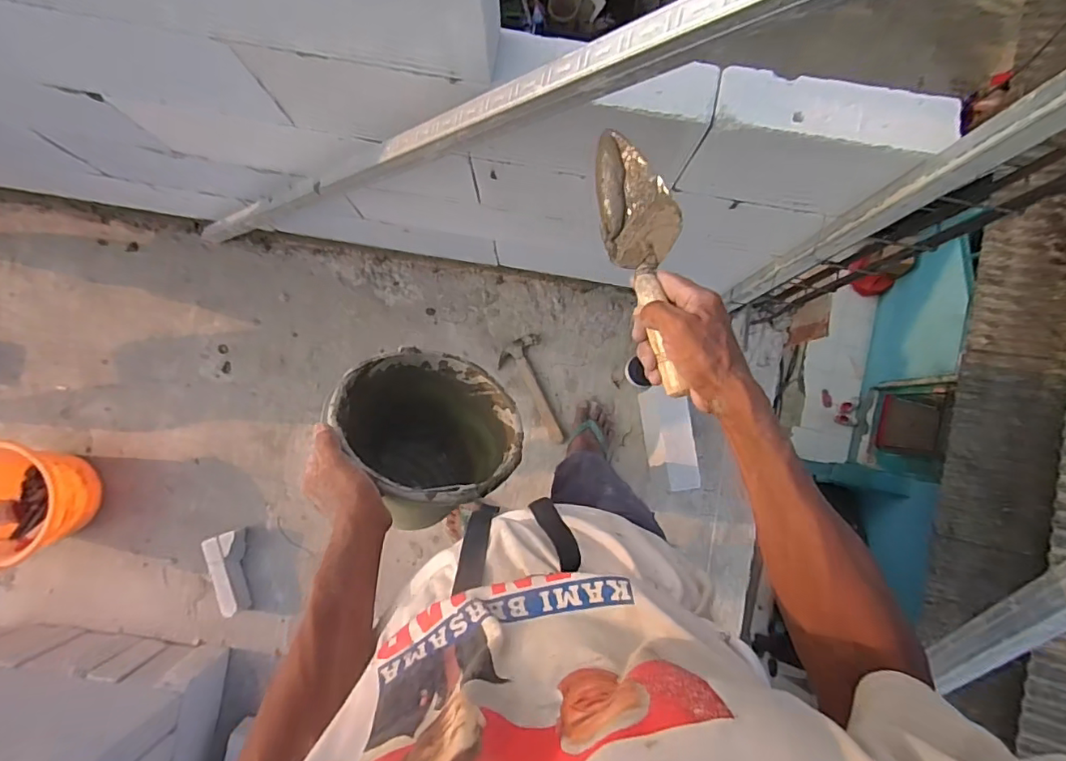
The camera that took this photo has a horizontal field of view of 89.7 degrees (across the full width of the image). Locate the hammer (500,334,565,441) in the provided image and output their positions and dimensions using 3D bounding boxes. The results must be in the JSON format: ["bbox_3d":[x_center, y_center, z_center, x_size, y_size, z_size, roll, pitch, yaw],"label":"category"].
[{"bbox_3d":[0.001,0.028,1.434,0.120,0.032,0.293,-19,86,-2],"label":"hammer"}]

